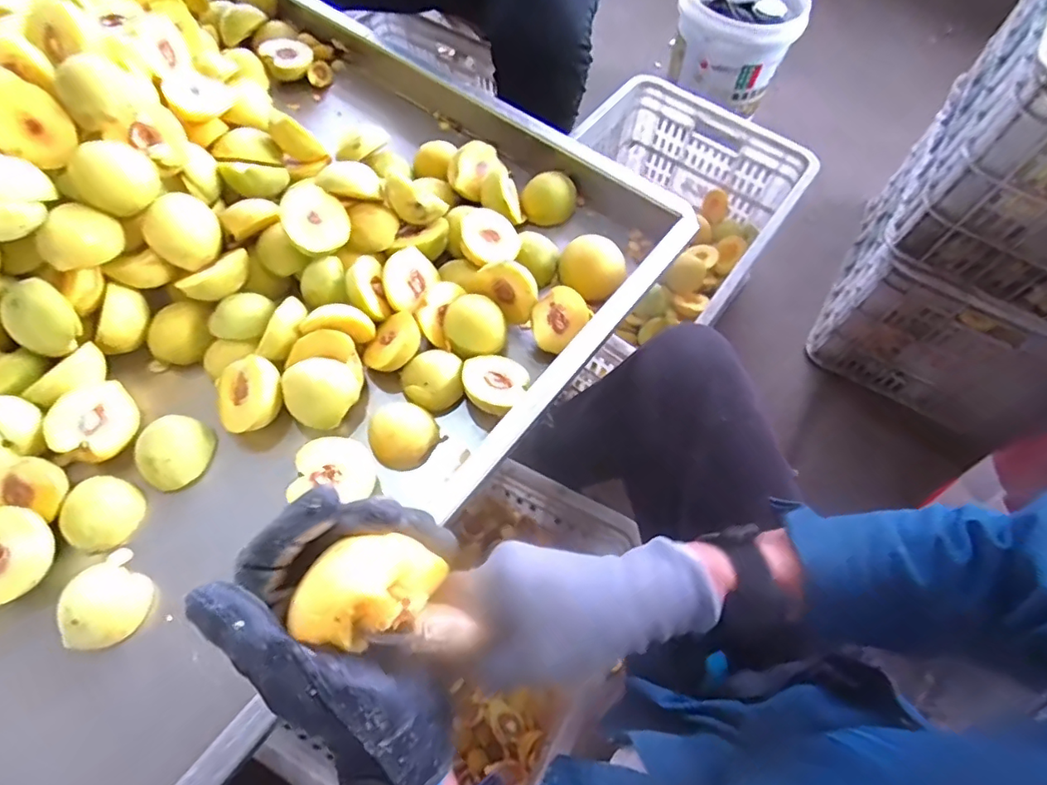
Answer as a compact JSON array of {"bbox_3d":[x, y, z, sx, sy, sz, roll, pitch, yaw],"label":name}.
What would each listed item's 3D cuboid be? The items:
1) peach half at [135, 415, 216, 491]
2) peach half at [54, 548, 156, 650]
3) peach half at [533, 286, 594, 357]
[{"bbox_3d":[-0.302,0.050,0.473,0.049,0.027,0.060,3,63,-1],"label":"peach half"},{"bbox_3d":[-0.319,0.155,0.421,0.051,0.030,0.071,-15,64,-10],"label":"peach half"},{"bbox_3d":[0.030,-0.075,0.543,0.062,0.030,0.049,-40,113,-10],"label":"peach half"}]

